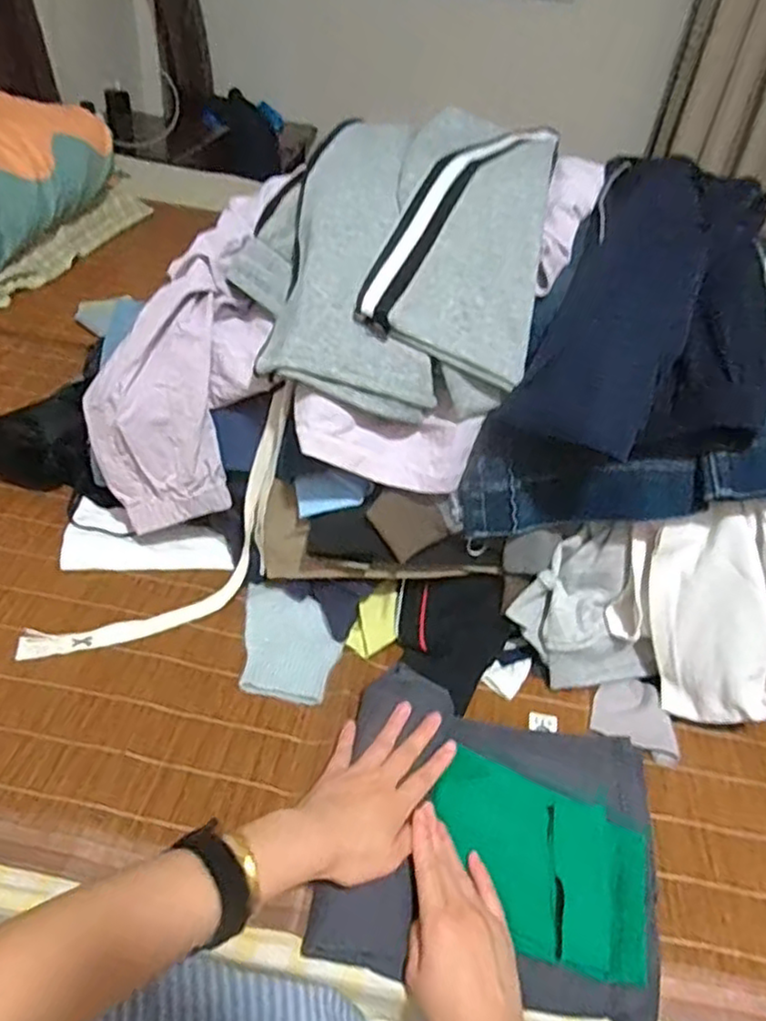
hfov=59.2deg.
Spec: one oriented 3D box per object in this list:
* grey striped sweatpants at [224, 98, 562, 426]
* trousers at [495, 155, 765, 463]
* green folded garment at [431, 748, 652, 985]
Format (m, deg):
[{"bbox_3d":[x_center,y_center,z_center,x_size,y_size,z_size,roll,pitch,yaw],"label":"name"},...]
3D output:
[{"bbox_3d":[0.002,-0.246,0.630,0.272,0.157,0.293,10,41,3],"label":"grey striped sweatpants"},{"bbox_3d":[0.263,-0.187,0.604,0.190,0.146,0.308,21,42,15],"label":"trousers"},{"bbox_3d":[0.123,0.278,0.536,0.168,0.019,0.126,19,44,12],"label":"green folded garment"}]

